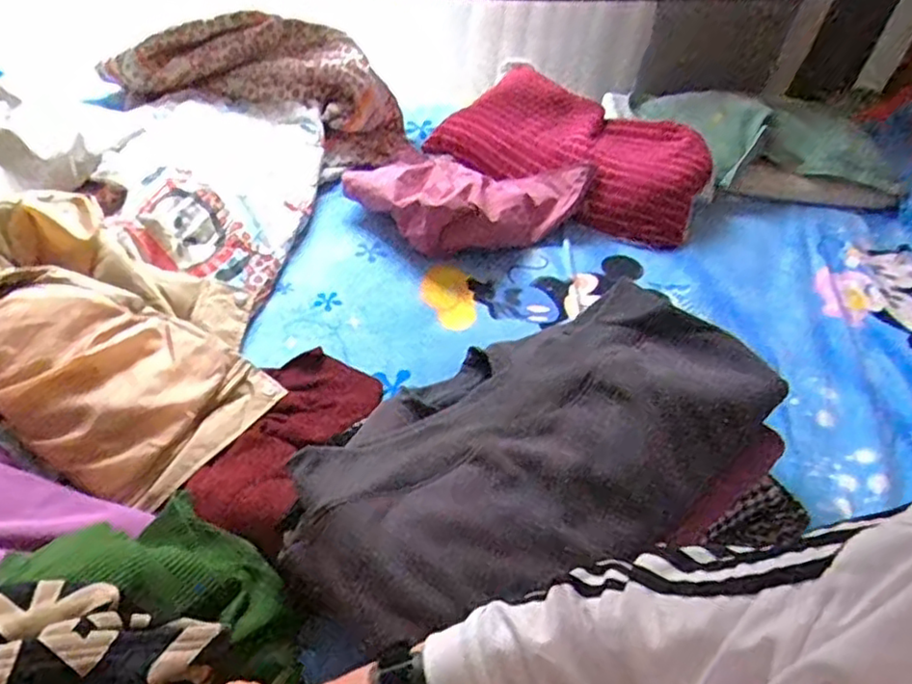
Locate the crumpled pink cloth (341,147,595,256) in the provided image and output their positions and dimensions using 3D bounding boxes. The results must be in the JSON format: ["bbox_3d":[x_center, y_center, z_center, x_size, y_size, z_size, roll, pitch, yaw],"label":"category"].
[{"bbox_3d":[0.025,-0.202,1.056,0.384,0.087,0.153,0,46,-7],"label":"crumpled pink cloth"}]

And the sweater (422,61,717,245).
[{"bbox_3d":[0.207,-0.333,1.203,0.435,0.129,0.258,28,49,19],"label":"sweater"}]

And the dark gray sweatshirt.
[{"bbox_3d":[0.079,0.097,0.707,0.521,0.092,0.280,-19,52,-24],"label":"dark gray sweatshirt"}]

